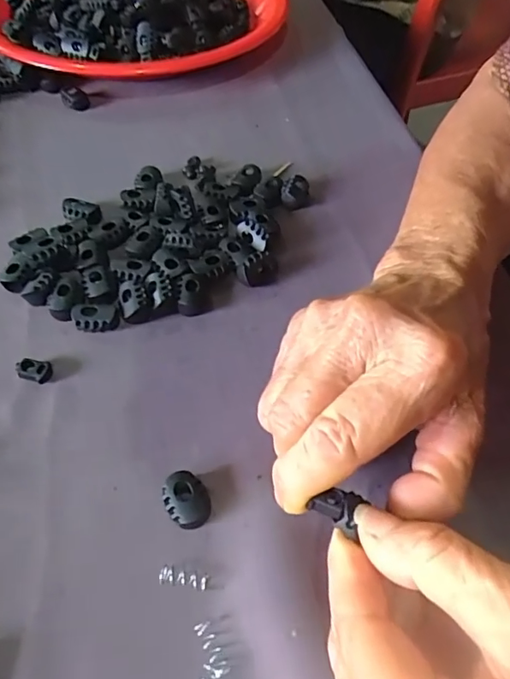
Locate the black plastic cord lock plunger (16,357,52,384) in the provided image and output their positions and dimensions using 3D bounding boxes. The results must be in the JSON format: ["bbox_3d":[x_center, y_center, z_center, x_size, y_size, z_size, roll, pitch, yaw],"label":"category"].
[{"bbox_3d":[-0.104,0.015,0.237,0.015,0.007,0.009,11,55,7],"label":"black plastic cord lock plunger"}]

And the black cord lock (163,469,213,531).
[{"bbox_3d":[-0.027,0.065,0.203,0.017,0.008,0.023,-23,58,-17],"label":"black cord lock"}]

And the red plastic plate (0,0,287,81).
[{"bbox_3d":[-0.102,-0.288,0.429,0.241,0.045,0.238,1,55,-1],"label":"red plastic plate"}]

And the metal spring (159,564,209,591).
[{"bbox_3d":[-0.027,0.089,0.190,0.019,0.004,0.007,7,55,4],"label":"metal spring"}]

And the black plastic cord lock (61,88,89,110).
[{"bbox_3d":[-0.133,-0.178,0.372,0.017,0.010,0.020,-16,57,-12],"label":"black plastic cord lock"}]

